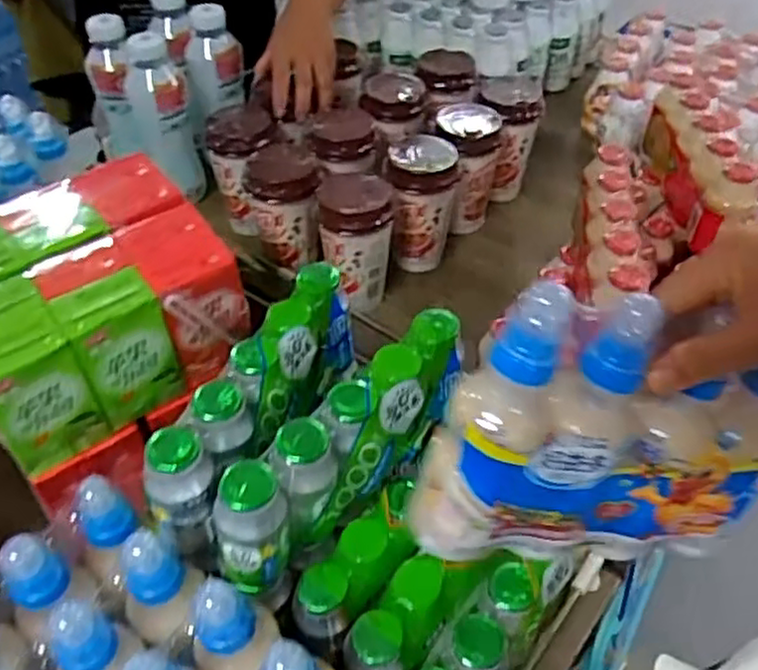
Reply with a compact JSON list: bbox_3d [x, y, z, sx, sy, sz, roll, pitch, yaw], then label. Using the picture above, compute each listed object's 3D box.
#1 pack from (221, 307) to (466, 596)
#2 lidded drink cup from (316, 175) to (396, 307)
[{"bbox_3d":[-0.020,0.080,0.489,0.039,0.100,0.208,35,56,29],"label":"pack"},{"bbox_3d":[-0.022,-0.098,0.737,0.070,0.140,0.065,-1,47,1],"label":"lidded drink cup"}]

